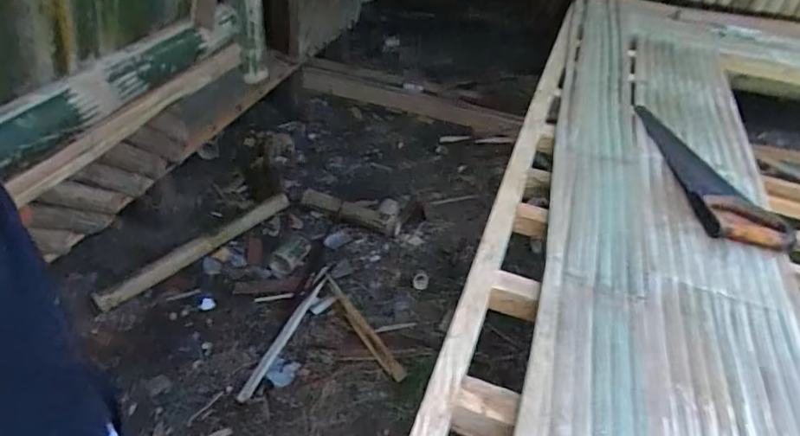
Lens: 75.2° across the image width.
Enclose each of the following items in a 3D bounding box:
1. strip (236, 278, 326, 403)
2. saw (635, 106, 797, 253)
[{"bbox_3d":[-0.351,0.356,1.586,0.032,0.017,0.468,17,45,14],"label":"strip"},{"bbox_3d":[0.592,-0.112,1.055,0.124,0.040,0.521,5,38,-3],"label":"saw"}]

